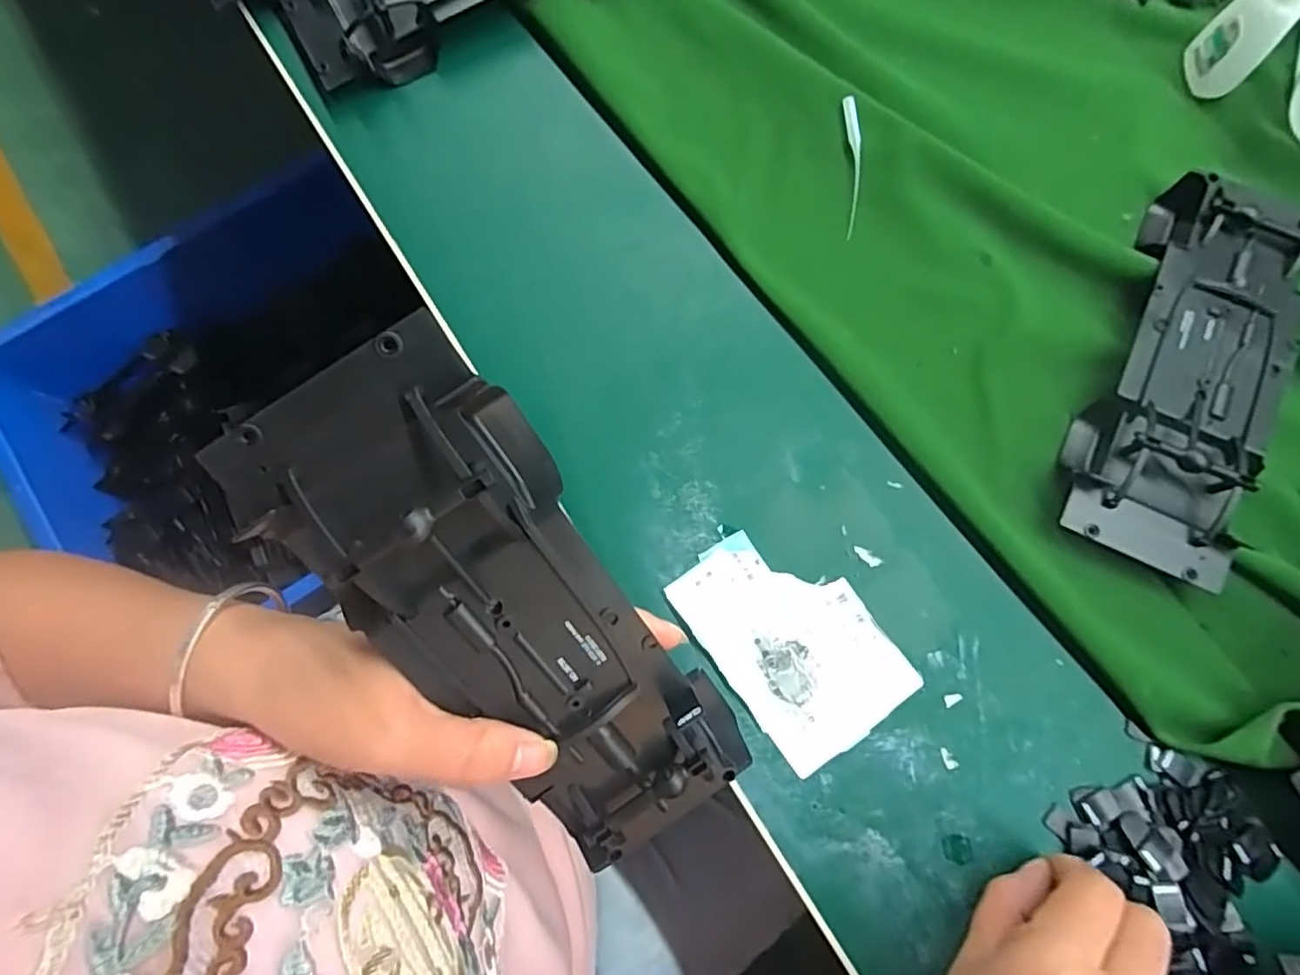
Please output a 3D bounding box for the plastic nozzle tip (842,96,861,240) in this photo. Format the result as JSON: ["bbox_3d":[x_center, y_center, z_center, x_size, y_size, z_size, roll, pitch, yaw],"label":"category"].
[{"bbox_3d":[0.101,-0.160,0.325,0.009,0.012,0.069,-1,80,1],"label":"plastic nozzle tip"}]

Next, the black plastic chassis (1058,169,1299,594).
[{"bbox_3d":[0.247,-0.054,0.295,0.071,0.028,0.185,23,81,5],"label":"black plastic chassis"}]

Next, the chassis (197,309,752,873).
[{"bbox_3d":[-0.037,0.047,0.203,0.072,0.027,0.190,-36,111,-5],"label":"chassis"}]

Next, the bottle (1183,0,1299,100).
[{"bbox_3d":[0.292,-0.225,0.310,0.019,0.073,0.028,-7,80,0],"label":"bottle"}]

